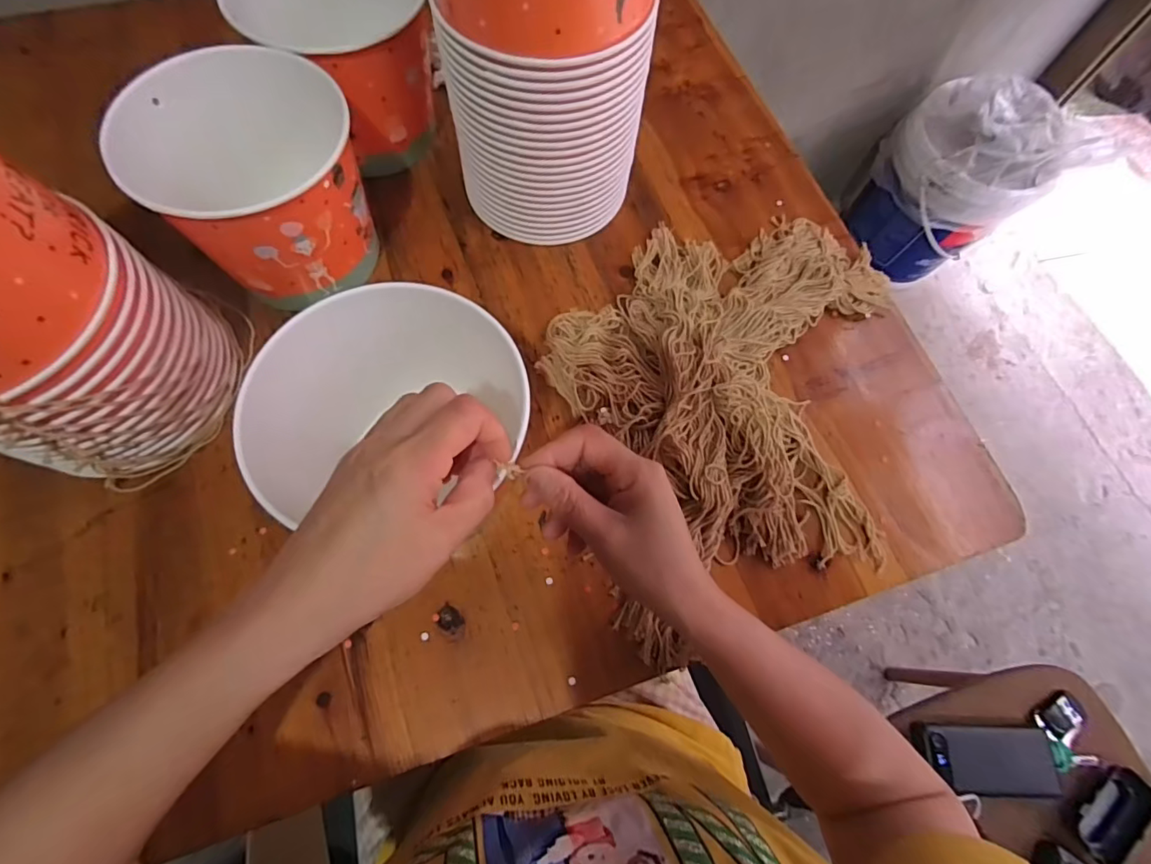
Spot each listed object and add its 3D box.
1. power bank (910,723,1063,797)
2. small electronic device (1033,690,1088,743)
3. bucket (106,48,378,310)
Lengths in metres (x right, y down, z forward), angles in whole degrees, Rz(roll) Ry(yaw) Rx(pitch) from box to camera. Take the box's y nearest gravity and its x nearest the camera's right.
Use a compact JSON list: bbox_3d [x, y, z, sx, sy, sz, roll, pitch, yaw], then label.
[{"bbox_3d":[0.492,0.390,0.613,0.162,0.019,0.070,4,69,-2],"label":"power bank"},{"bbox_3d":[0.601,0.352,0.637,0.058,0.009,0.039,-29,73,-14],"label":"small electronic device"},{"bbox_3d":[-0.240,-0.191,0.423,0.145,0.137,0.131,-31,73,-13],"label":"bucket"}]

